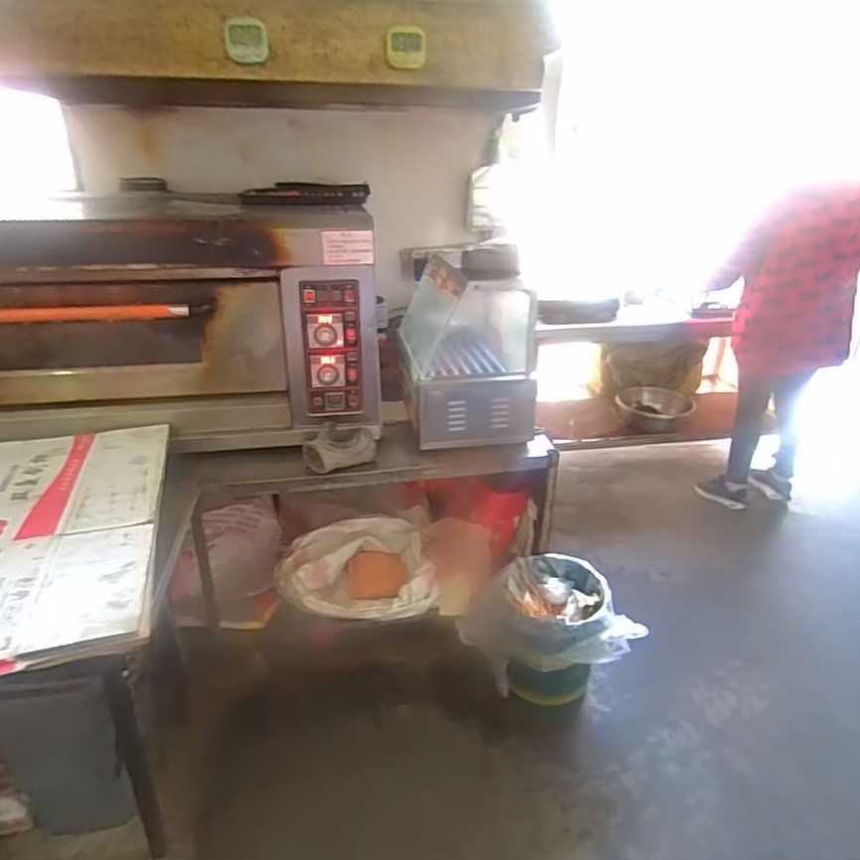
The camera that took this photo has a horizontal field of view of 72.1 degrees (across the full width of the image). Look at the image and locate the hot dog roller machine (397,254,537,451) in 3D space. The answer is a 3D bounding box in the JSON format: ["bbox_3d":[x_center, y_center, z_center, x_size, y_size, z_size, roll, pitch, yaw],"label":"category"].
[{"bbox_3d":[0.089,-0.270,1.841,0.334,0.433,0.553,-3,25,-8],"label":"hot dog roller machine"}]

